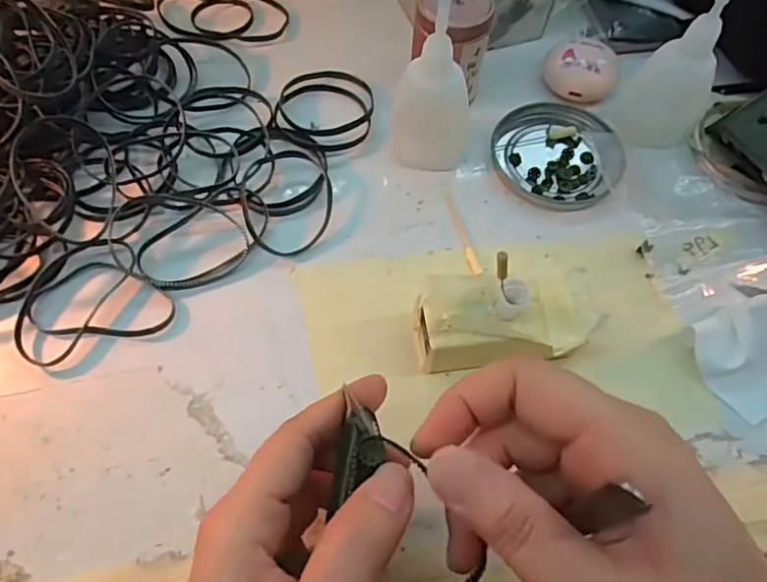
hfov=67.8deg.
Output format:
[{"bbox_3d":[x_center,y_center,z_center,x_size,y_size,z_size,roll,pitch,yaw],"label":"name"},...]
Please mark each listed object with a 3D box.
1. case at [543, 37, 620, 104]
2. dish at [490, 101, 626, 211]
[{"bbox_3d":[0.130,-0.144,0.375,0.047,0.020,0.043,14,60,5],"label":"case"},{"bbox_3d":[0.107,-0.085,0.351,0.075,0.007,0.078,1,60,-2],"label":"dish"}]

